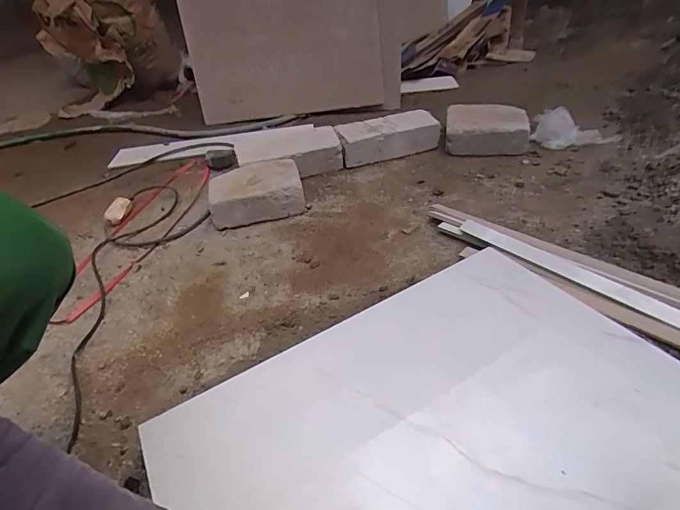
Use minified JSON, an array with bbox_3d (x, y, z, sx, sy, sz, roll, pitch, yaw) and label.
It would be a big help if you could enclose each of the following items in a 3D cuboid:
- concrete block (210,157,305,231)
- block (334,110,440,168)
[{"bbox_3d":[-0.189,-0.141,0.954,0.199,0.081,0.162,-12,37,-6],"label":"concrete block"},{"bbox_3d":[0.124,-0.310,1.111,0.269,0.083,0.117,-17,38,-13],"label":"block"}]

